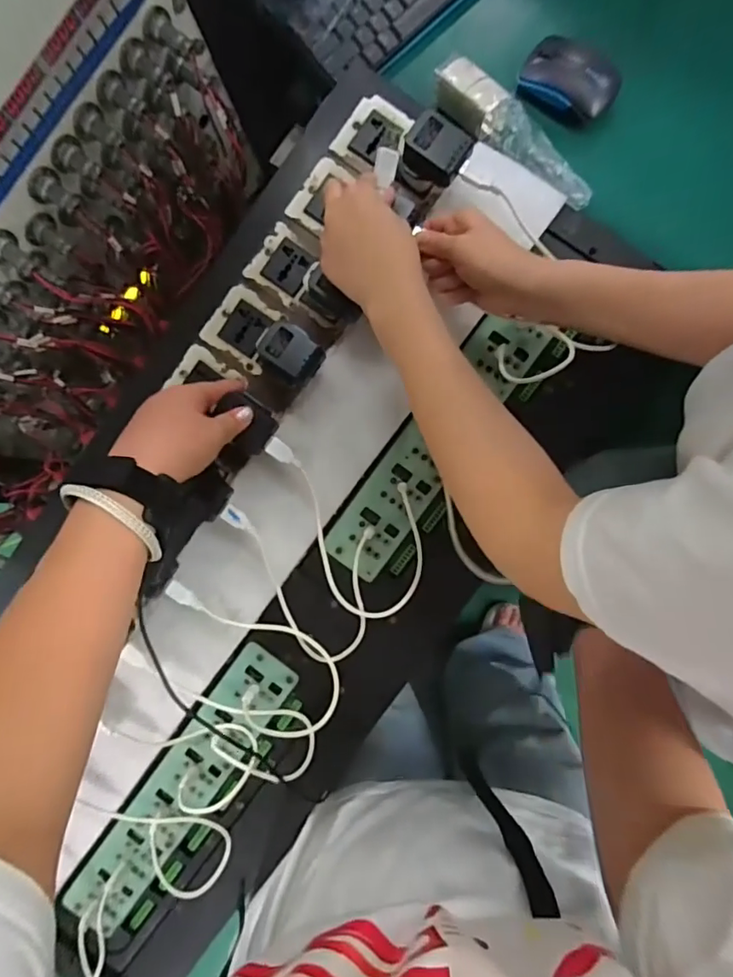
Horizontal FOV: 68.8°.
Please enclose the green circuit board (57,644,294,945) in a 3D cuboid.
[{"bbox_3d":[-0.178,0.294,0.512,0.064,0.029,0.319,37,91,5],"label":"green circuit board"}]

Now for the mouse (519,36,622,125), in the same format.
[{"bbox_3d":[0.195,-0.393,0.515,0.090,0.029,0.065,42,92,5],"label":"mouse"}]

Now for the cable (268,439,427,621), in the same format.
[{"bbox_3d":[-0.005,0.023,0.472,0.093,0.055,0.174,-26,86,3],"label":"cable"}]

